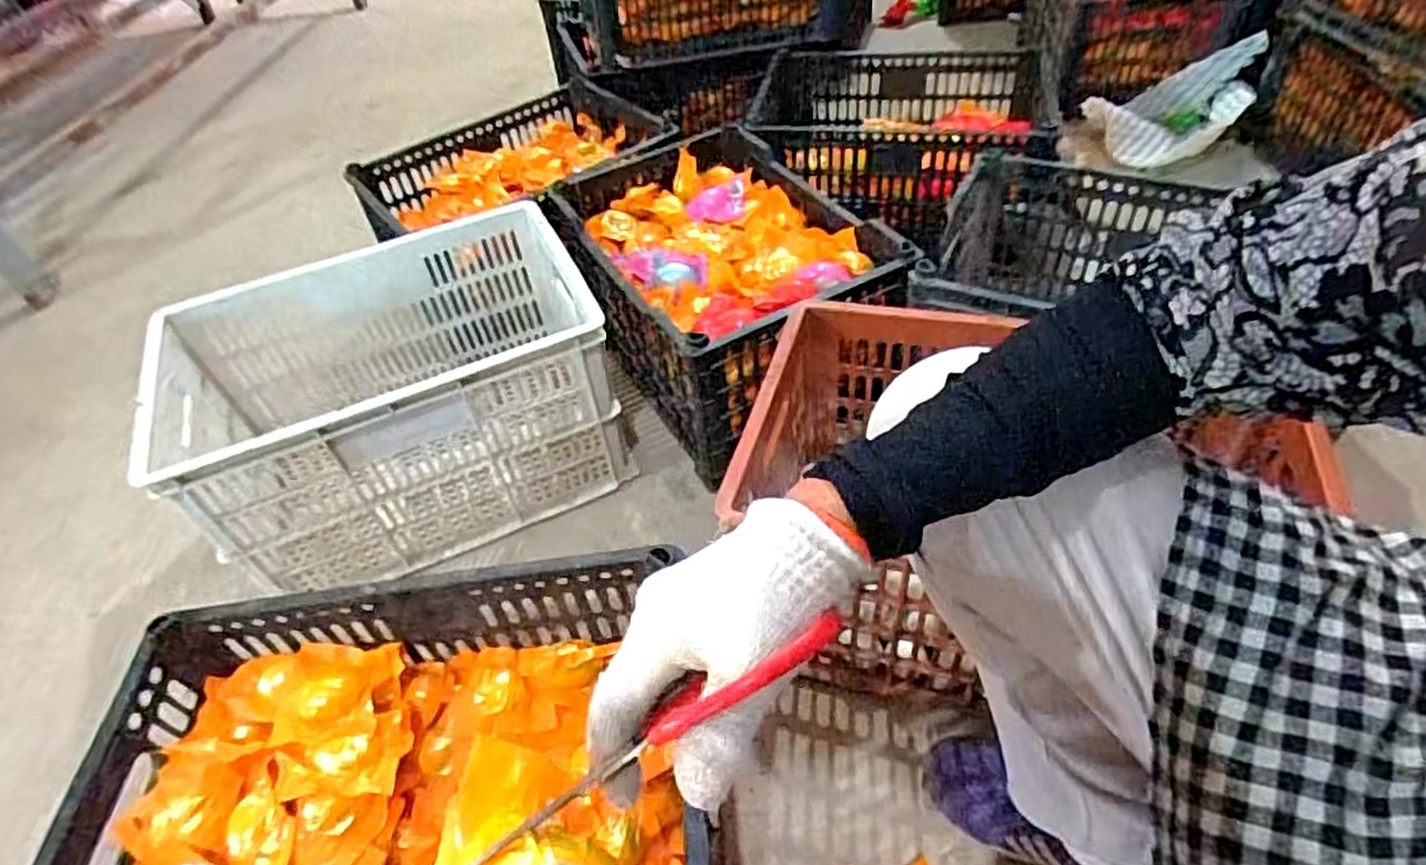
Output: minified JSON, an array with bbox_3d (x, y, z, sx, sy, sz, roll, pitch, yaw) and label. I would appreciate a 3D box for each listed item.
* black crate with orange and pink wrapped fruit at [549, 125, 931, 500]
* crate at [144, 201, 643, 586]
[{"bbox_3d":[0.012,-0.202,1.045,0.329,0.236,0.459,-24,49,-17],"label":"black crate with orange and pink wrapped fruit"},{"bbox_3d":[-0.381,-0.035,0.935,0.469,0.272,0.317,-20,48,-12],"label":"crate"}]

